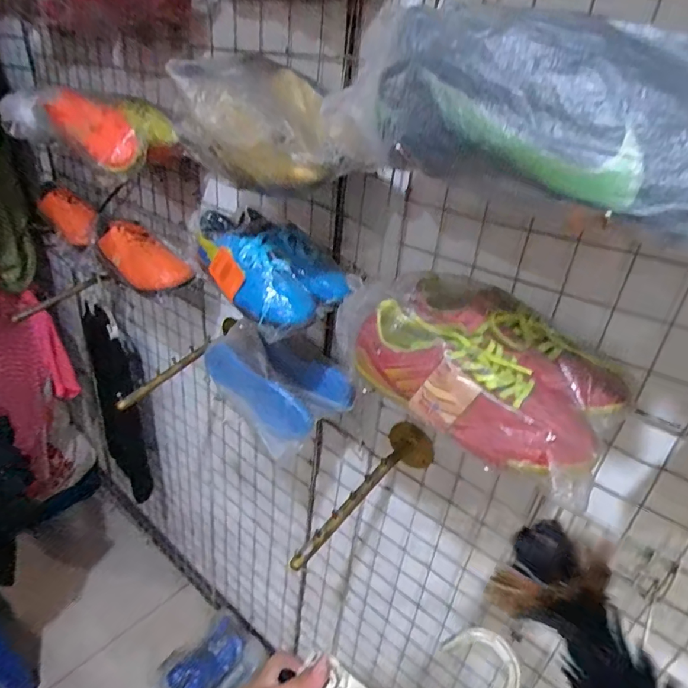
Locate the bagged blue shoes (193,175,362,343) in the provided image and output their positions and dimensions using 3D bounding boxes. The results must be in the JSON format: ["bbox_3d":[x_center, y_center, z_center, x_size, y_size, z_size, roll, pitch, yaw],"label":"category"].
[{"bbox_3d":[-0.098,-0.114,0.558,0.124,0.107,0.209,-23,40,-40],"label":"bagged blue shoes"}]

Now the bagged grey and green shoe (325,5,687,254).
[{"bbox_3d":[0.124,-0.152,0.300,0.096,0.108,0.315,-20,39,-38],"label":"bagged grey and green shoe"}]

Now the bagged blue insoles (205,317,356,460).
[{"bbox_3d":[-0.094,0.052,0.647,0.189,0.125,0.105,28,37,34],"label":"bagged blue insoles"}]

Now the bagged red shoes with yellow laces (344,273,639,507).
[{"bbox_3d":[0.133,0.018,0.413,0.136,0.088,0.226,-22,39,-39],"label":"bagged red shoes with yellow laces"}]

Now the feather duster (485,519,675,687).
[{"bbox_3d":[0.194,0.249,0.339,0.052,0.067,0.219,-15,67,-32],"label":"feather duster"}]

